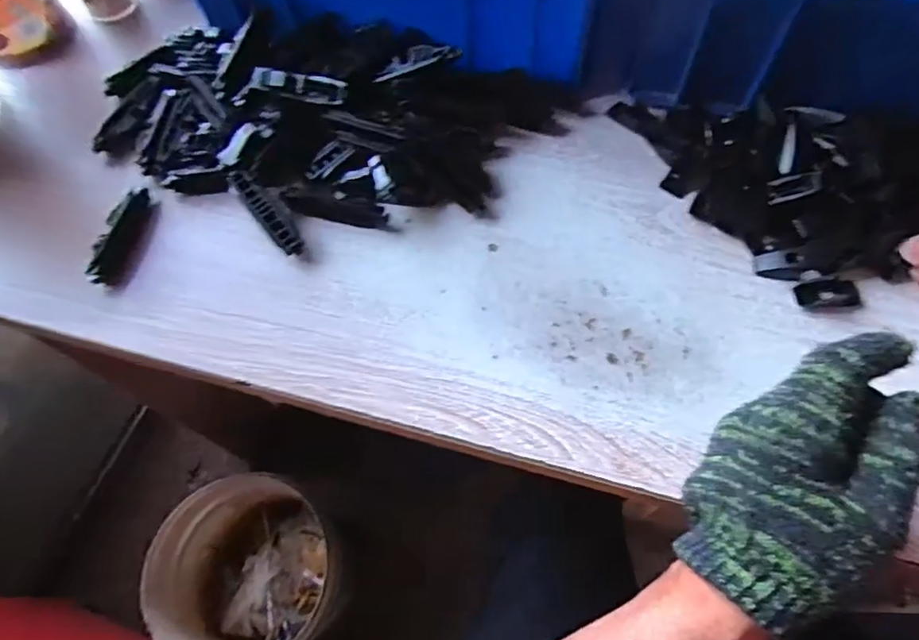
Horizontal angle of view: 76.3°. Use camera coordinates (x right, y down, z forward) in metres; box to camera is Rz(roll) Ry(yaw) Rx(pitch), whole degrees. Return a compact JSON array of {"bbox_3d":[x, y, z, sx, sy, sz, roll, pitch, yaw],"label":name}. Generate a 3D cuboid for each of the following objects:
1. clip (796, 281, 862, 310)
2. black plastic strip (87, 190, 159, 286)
[{"bbox_3d":[0.236,-0.017,0.372,0.040,0.007,0.018,-3,64,2],"label":"clip"},{"bbox_3d":[-0.244,-0.060,0.423,0.026,0.016,0.076,9,65,7],"label":"black plastic strip"}]

